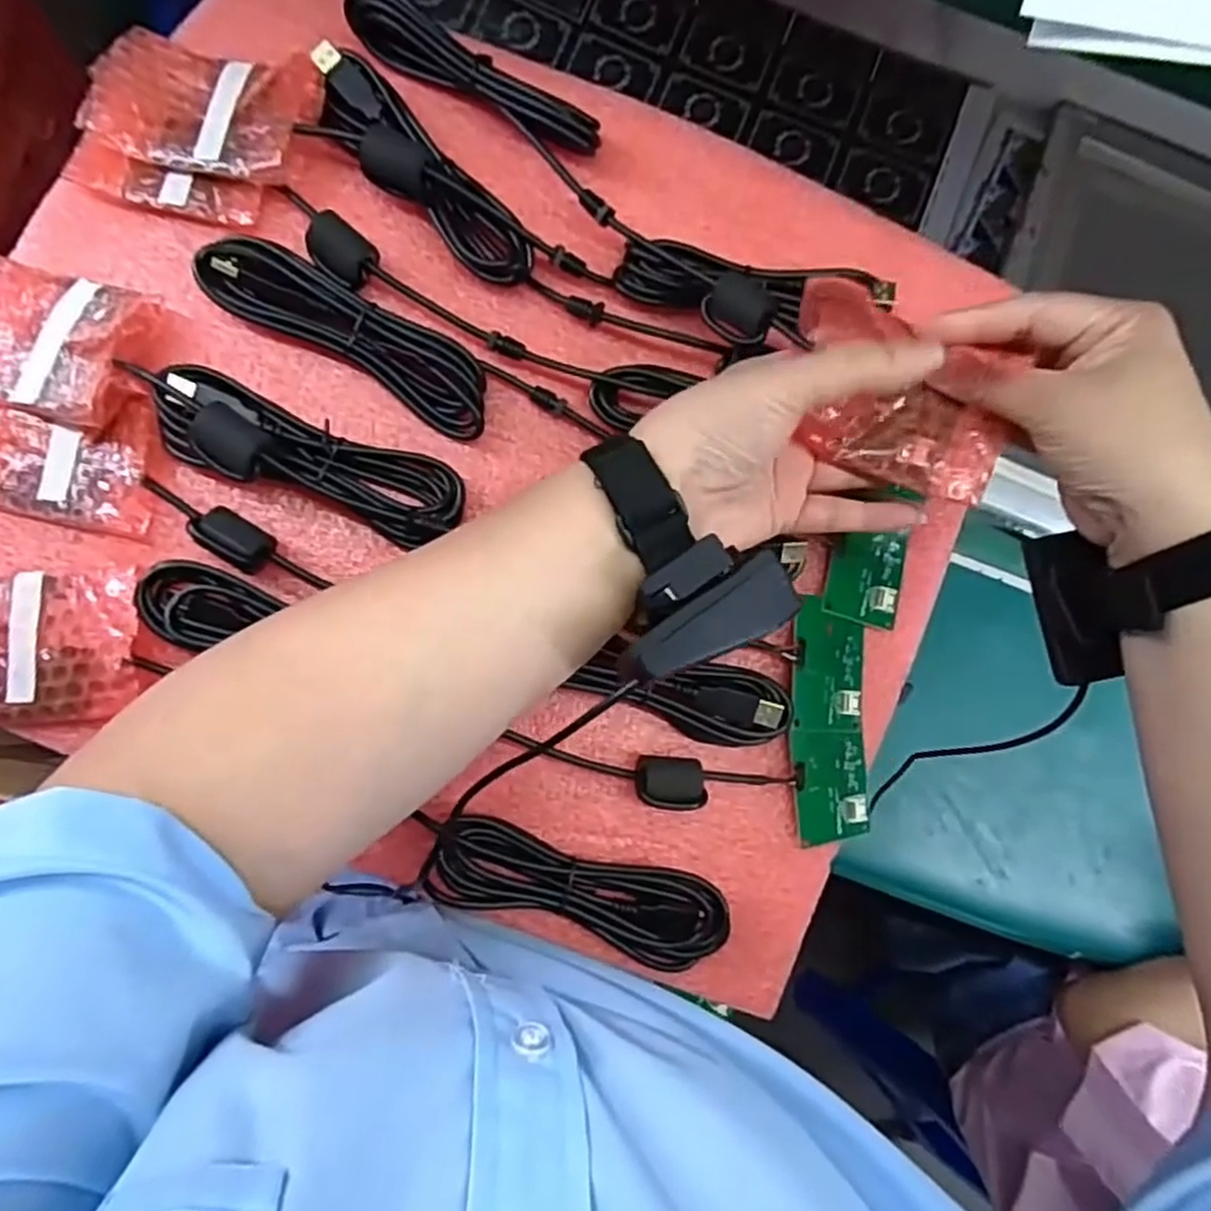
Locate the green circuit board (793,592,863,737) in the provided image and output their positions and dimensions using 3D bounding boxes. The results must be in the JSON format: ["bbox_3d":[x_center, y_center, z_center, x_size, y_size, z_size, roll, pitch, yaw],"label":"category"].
[{"bbox_3d":[0.118,0.032,0.395,0.043,0.005,0.068,7,86,-19],"label":"green circuit board"}]

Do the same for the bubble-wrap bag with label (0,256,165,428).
[{"bbox_3d":[-0.257,-0.123,0.348,0.083,0.022,0.070,17,82,2],"label":"bubble-wrap bag with label"}]

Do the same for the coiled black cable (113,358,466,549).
[{"bbox_3d":[-0.141,-0.071,0.351,0.149,0.038,0.045,22,82,-10],"label":"coiled black cable"}]

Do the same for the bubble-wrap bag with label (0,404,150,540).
[{"bbox_3d":[-0.260,-0.064,0.347,0.092,0.015,0.052,15,82,2],"label":"bubble-wrap bag with label"}]

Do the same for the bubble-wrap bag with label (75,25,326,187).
[{"bbox_3d":[-0.195,-0.246,0.366,0.097,0.020,0.067,13,82,1],"label":"bubble-wrap bag with label"}]

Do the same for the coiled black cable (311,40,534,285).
[{"bbox_3d":[-0.097,-0.219,0.374,0.039,0.035,0.144,-43,84,-6],"label":"coiled black cable"}]

